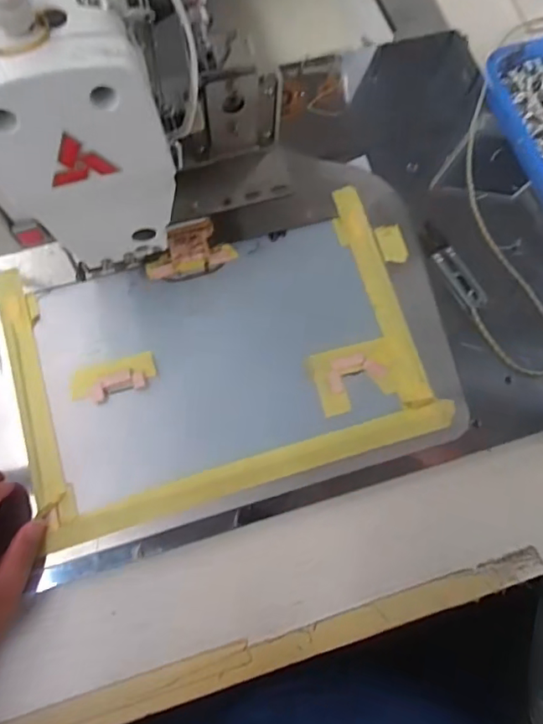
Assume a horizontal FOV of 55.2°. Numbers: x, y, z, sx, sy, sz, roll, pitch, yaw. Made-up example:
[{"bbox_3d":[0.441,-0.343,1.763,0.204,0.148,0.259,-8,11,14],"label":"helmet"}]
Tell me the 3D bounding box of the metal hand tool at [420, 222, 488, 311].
[{"bbox_3d":[0.176,-0.094,0.507,0.025,0.005,0.096,-25,76,-9],"label":"metal hand tool"}]

